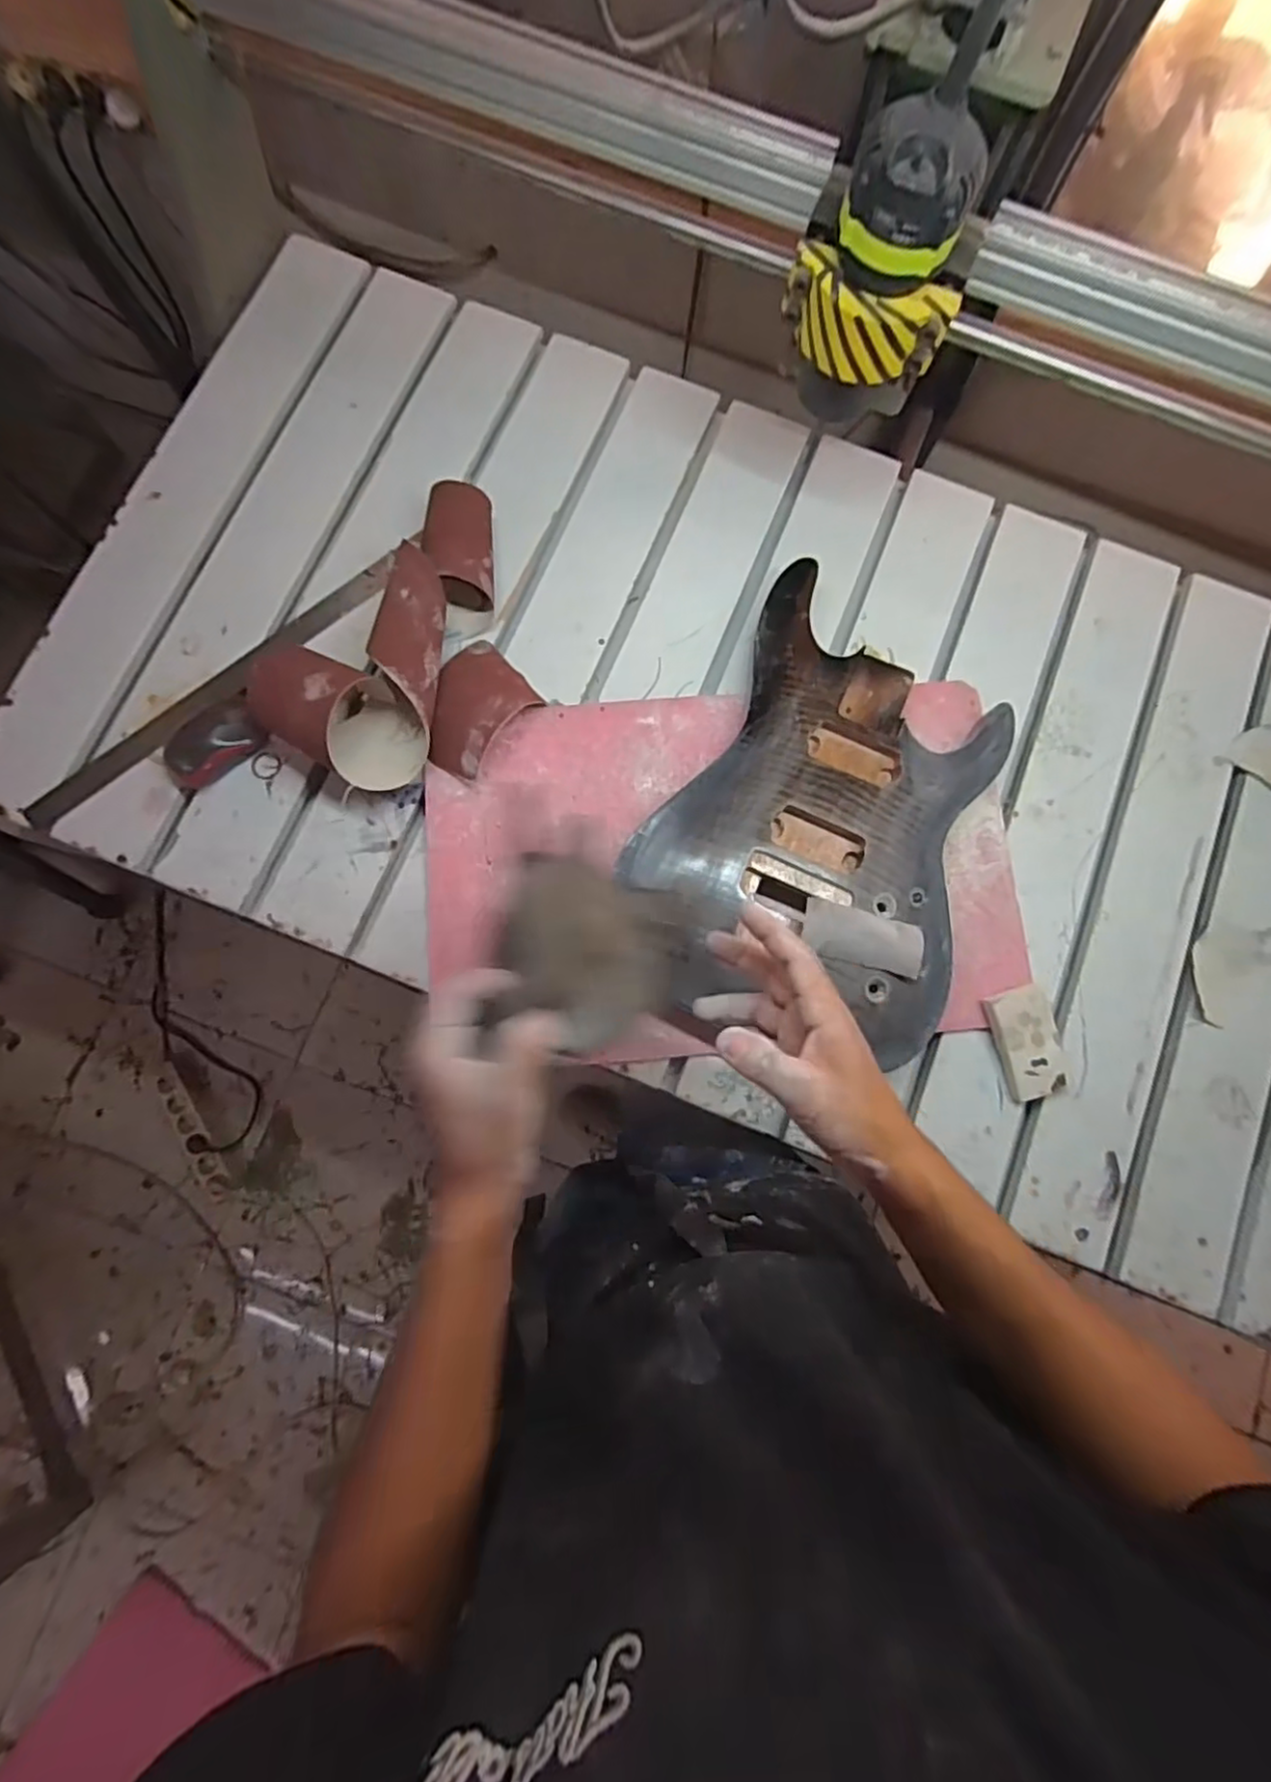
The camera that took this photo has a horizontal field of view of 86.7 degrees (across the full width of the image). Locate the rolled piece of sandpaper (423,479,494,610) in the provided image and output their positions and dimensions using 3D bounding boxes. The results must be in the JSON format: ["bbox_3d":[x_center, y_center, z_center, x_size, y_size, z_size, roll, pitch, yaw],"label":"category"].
[{"bbox_3d":[-0.166,-0.333,0.650,0.062,0.064,0.126,-5,80,-2],"label":"rolled piece of sandpaper"}]

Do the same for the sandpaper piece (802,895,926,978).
[{"bbox_3d":[0.193,0.040,0.569,0.102,0.012,0.044,14,80,1],"label":"sandpaper piece"}]

